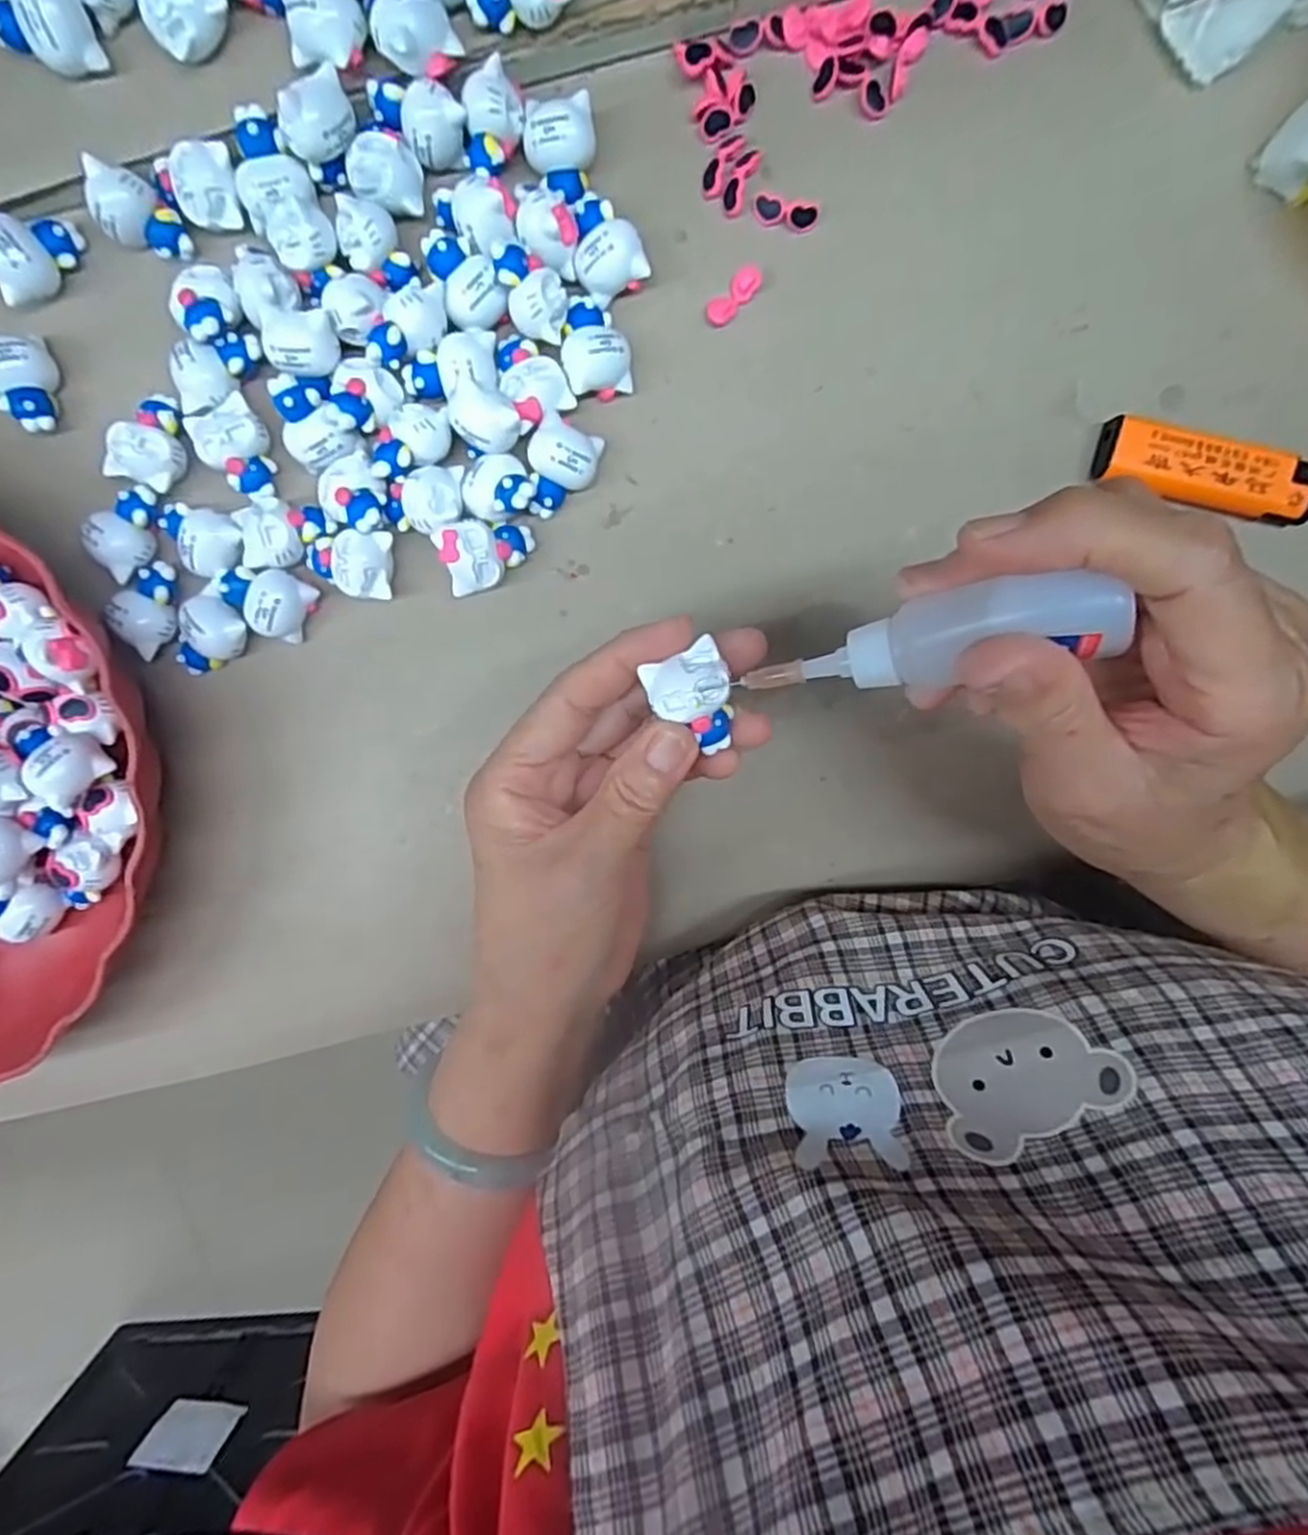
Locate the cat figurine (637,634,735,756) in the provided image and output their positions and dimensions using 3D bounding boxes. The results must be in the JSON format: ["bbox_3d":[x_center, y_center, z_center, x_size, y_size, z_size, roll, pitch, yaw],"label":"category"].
[{"bbox_3d":[0.012,-0.020,0.230,0.023,0.014,0.031,-23,98,1],"label":"cat figurine"}]

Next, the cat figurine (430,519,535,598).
[{"bbox_3d":[-0.063,-0.082,0.287,0.034,0.019,0.024,-17,98,0],"label":"cat figurine"}]

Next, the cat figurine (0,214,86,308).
[{"bbox_3d":[-0.224,-0.185,0.270,0.033,0.018,0.022,-35,97,3],"label":"cat figurine"}]

